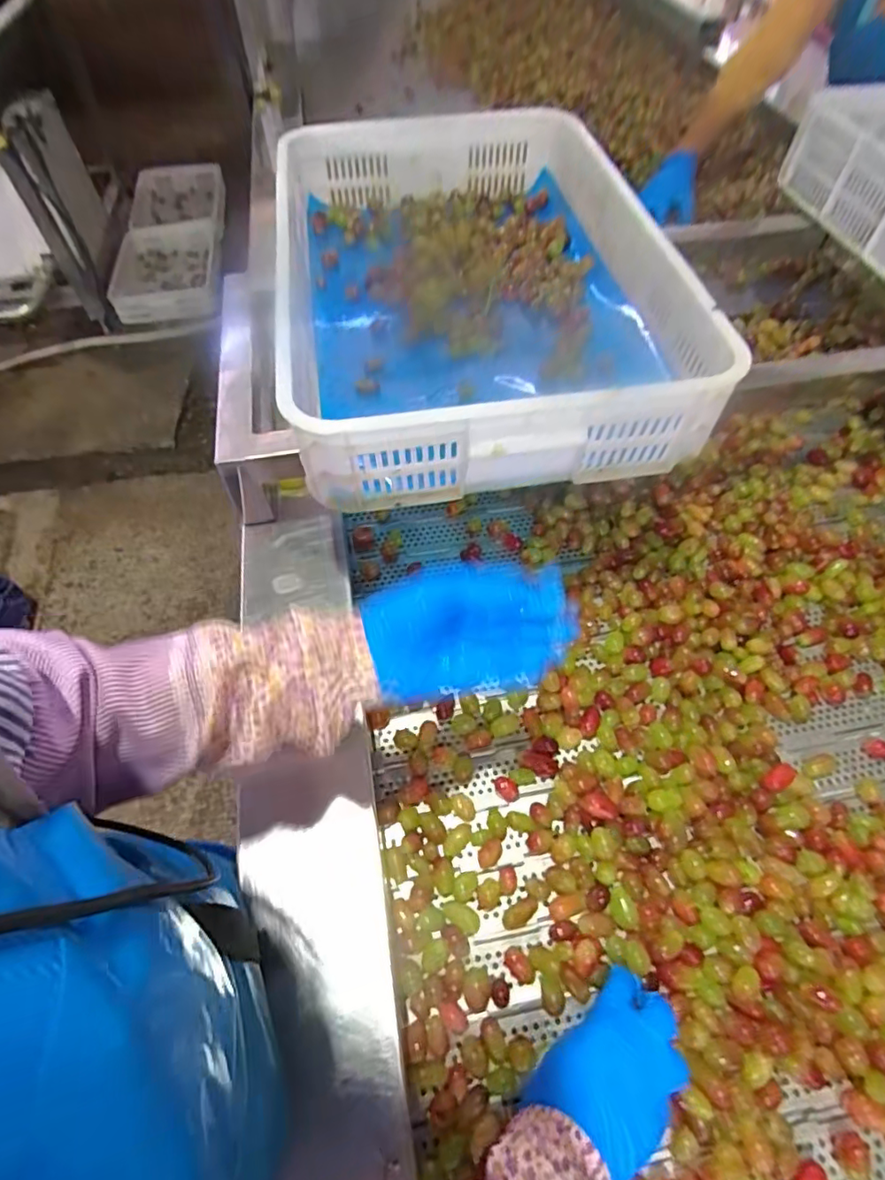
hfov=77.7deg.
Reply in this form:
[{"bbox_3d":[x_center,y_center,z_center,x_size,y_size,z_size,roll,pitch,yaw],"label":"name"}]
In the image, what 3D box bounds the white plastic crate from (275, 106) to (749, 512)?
[{"bbox_3d":[0.020,-0.358,0.603,0.350,0.129,0.559,-7,60,-6],"label":"white plastic crate"}]

